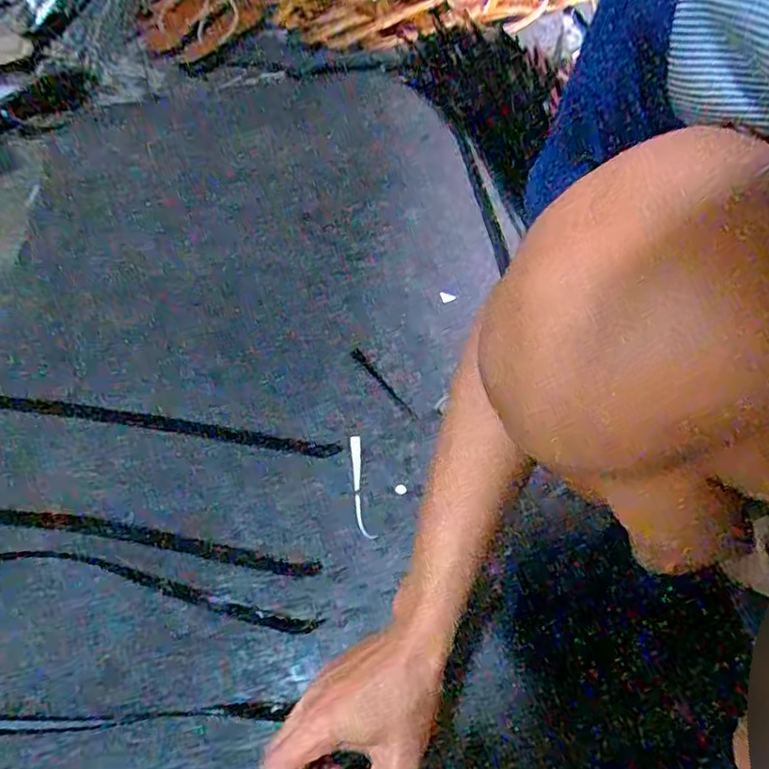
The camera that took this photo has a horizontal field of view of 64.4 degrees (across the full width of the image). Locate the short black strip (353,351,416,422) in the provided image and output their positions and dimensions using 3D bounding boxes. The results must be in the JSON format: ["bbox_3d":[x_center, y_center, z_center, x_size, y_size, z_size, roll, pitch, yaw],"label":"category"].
[{"bbox_3d":[0.000,0.000,0.735,0.012,0.006,0.115,-36,73,-23],"label":"short black strip"}]

